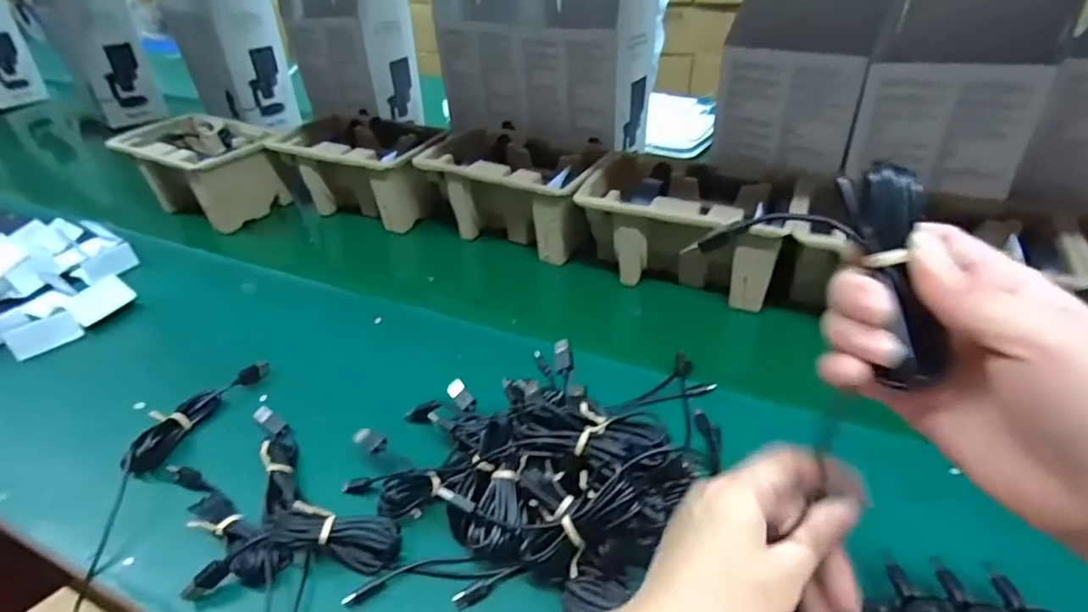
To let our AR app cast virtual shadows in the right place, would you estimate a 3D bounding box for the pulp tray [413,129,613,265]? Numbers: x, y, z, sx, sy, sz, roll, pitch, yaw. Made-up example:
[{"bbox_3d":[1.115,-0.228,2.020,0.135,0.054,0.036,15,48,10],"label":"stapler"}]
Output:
[{"bbox_3d":[-0.042,-0.151,0.741,0.247,0.105,0.133,17,43,26],"label":"pulp tray"}]

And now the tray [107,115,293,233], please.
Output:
[{"bbox_3d":[-0.511,-0.209,0.857,0.228,0.110,0.150,21,44,29],"label":"tray"}]

